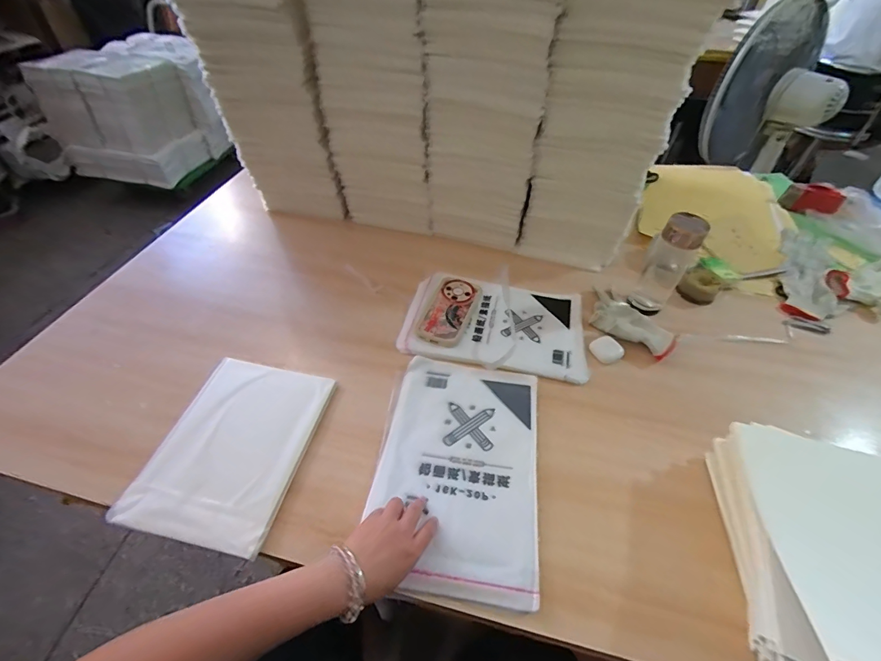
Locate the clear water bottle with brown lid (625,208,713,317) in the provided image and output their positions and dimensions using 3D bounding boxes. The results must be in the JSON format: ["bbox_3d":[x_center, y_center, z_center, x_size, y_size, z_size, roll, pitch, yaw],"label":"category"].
[{"bbox_3d":[0.414,-0.119,0.733,0.072,0.196,0.073,30,52,23],"label":"clear water bottle with brown lid"}]

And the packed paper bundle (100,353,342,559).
[{"bbox_3d":[-0.291,0.161,0.571,0.196,0.027,0.267,10,47,6],"label":"packed paper bundle"}]

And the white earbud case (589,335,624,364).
[{"bbox_3d":[0.297,0.034,0.711,0.046,0.020,0.049,-23,52,-22],"label":"white earbud case"}]

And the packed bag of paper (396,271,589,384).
[{"bbox_3d":[0.100,-0.011,0.746,0.331,0.026,0.221,8,47,5],"label":"packed bag of paper"}]

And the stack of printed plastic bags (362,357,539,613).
[{"bbox_3d":[0.024,0.180,0.550,0.211,0.017,0.328,8,47,4],"label":"stack of printed plastic bags"}]

